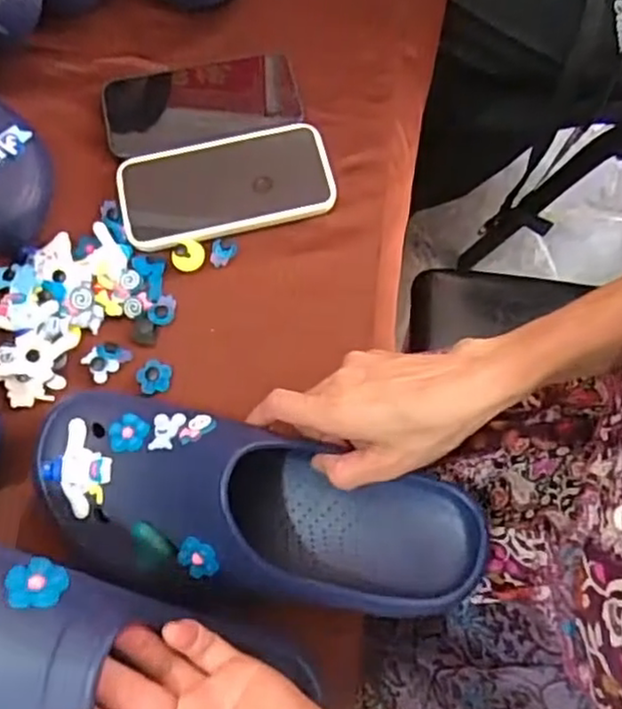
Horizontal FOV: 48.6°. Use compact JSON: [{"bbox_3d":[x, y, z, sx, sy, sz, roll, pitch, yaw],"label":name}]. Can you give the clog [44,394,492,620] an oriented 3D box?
[{"bbox_3d":[-0.031,0.095,0.417,0.275,0.075,0.101,14,69,-3],"label":"clog"}]

